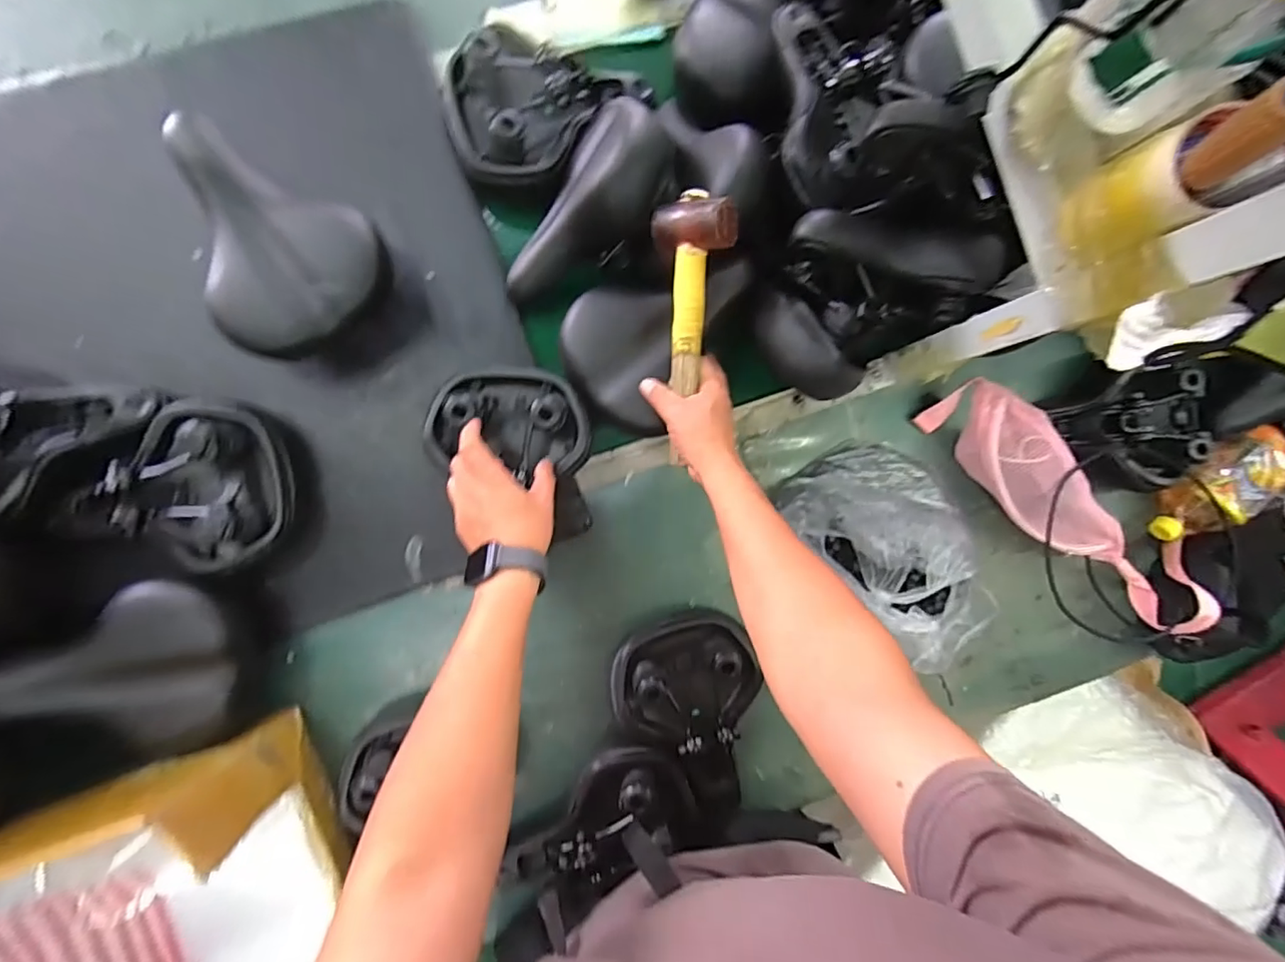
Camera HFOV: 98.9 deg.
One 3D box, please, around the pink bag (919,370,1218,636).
[{"bbox_3d":[0.554,0.031,0.728,0.406,0.101,0.126,37,86,-5],"label":"pink bag"}]

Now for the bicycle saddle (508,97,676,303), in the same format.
[{"bbox_3d":[-0.069,-0.307,0.632,0.248,0.073,0.133,-37,94,29],"label":"bicycle saddle"}]

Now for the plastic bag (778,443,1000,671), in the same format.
[{"bbox_3d":[0.331,0.084,0.698,0.184,0.114,0.282,-37,94,-5],"label":"plastic bag"}]

